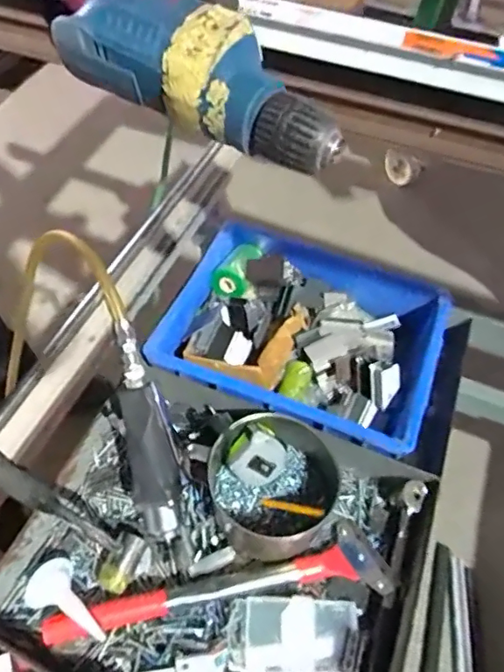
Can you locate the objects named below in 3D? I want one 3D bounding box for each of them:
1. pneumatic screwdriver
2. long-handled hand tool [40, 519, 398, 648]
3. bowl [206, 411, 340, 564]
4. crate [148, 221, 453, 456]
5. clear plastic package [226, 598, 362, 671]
[{"bbox_3d":[-0.111,0.131,0.582,0.054,0.040,0.290,-12,100,-12],"label":"pneumatic screwdriver"},{"bbox_3d":[-0.028,0.290,0.575,0.369,0.037,0.094,-14,57,-13],"label":"long-handled hand tool"},{"bbox_3d":[0.022,0.173,0.624,0.132,0.090,0.145,2,55,-3],"label":"bowl"},{"bbox_3d":[0.070,-0.002,0.740,0.348,0.090,0.277,20,56,10],"label":"crate"},{"bbox_3d":[0.045,0.320,0.563,0.138,0.017,0.073,2,55,-3],"label":"clear plastic package"}]

